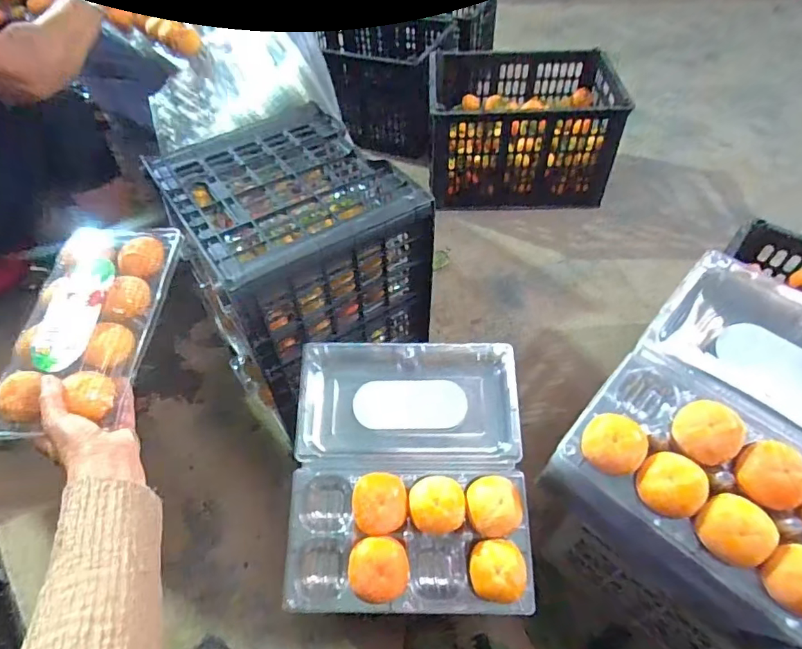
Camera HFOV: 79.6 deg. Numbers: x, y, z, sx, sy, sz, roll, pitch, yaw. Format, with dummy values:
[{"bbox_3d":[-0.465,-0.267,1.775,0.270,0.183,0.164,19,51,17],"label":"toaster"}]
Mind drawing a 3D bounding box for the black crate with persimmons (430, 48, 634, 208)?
[{"bbox_3d":[0.320,-0.542,1.348,0.471,0.267,0.337,2,50,3],"label":"black crate with persimmons"}]

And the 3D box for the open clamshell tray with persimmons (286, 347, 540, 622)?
[{"bbox_3d":[0.010,0.169,0.556,0.264,0.070,0.304,-1,60,2],"label":"open clamshell tray with persimmons"}]

